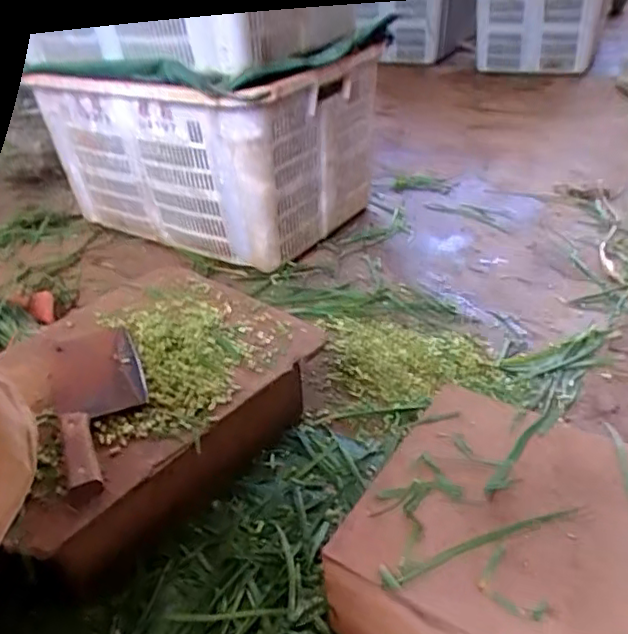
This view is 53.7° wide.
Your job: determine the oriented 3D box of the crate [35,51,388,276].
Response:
[{"bbox_3d":[-0.225,-0.371,1.363,0.627,0.351,0.440,17,40,30],"label":"crate"}]

